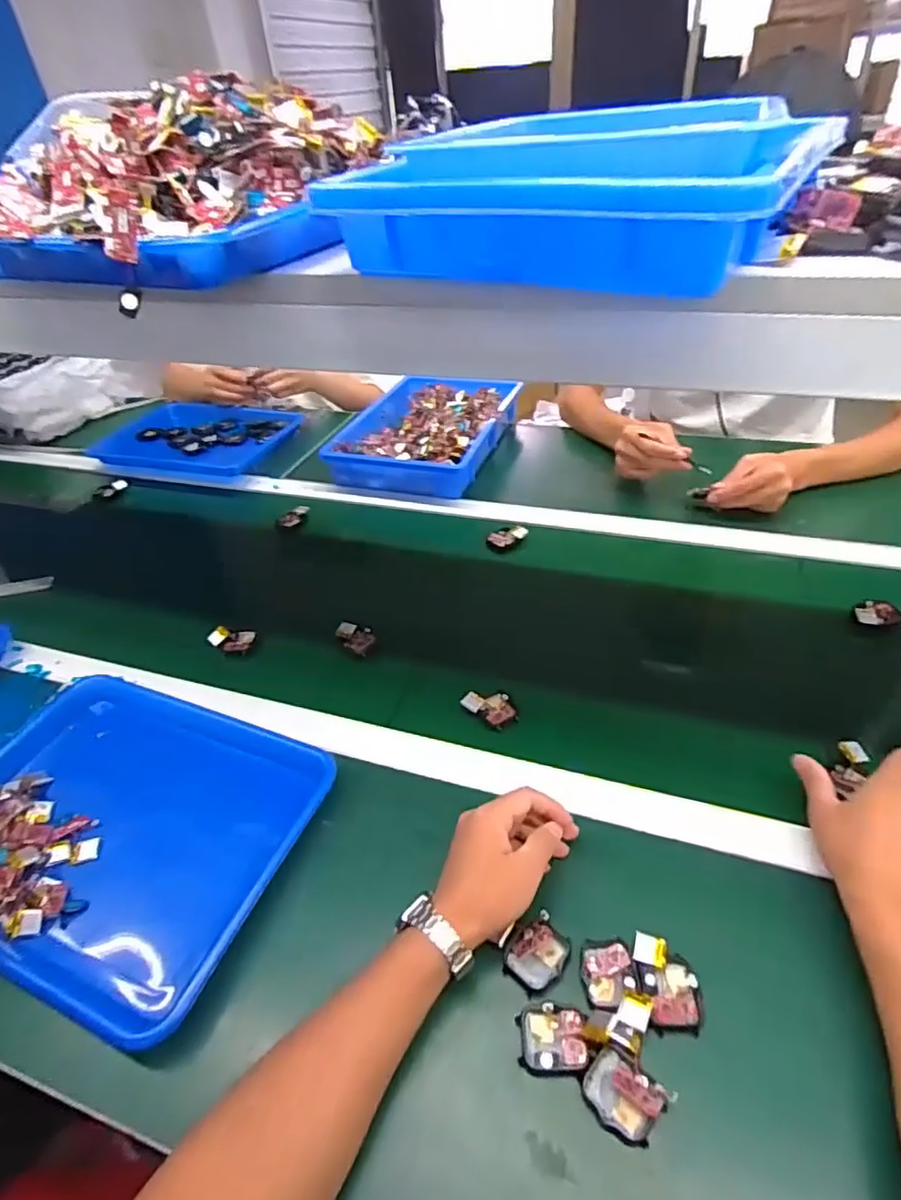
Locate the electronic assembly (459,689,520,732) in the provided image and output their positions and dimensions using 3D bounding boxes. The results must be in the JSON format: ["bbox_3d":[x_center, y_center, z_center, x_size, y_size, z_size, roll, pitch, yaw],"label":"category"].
[{"bbox_3d":[0.040,0.110,0.626,0.053,0.016,0.042,-6,40,-1],"label":"electronic assembly"}]

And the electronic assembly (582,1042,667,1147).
[{"bbox_3d":[0.109,0.313,0.386,0.036,0.015,0.046,-31,46,-27],"label":"electronic assembly"}]

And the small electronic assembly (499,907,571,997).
[{"bbox_3d":[0.064,0.260,0.450,0.048,0.012,0.041,-25,44,-21],"label":"small electronic assembly"}]

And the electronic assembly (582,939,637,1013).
[{"bbox_3d":[0.114,0.267,0.436,0.035,0.007,0.043,-5,40,0],"label":"electronic assembly"}]

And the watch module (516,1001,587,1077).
[{"bbox_3d":[0.069,0.294,0.411,0.045,0.013,0.038,-3,40,4],"label":"watch module"}]

